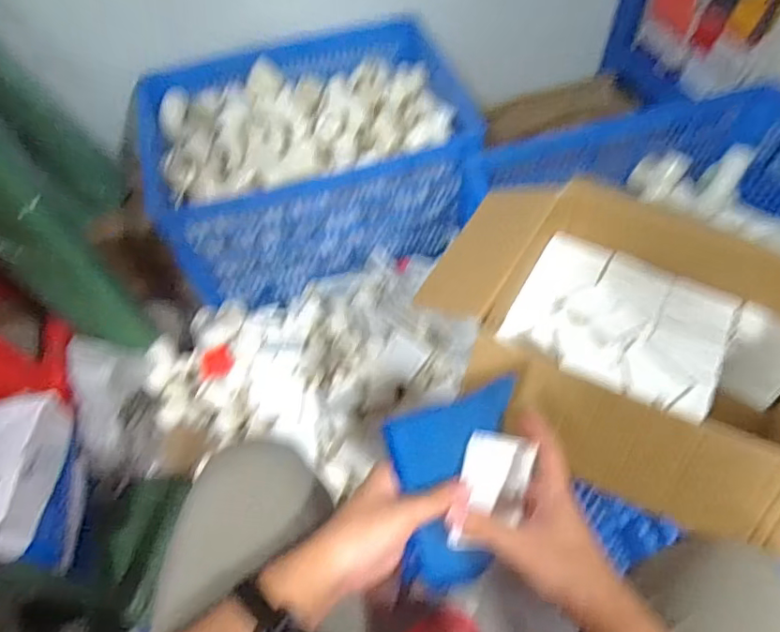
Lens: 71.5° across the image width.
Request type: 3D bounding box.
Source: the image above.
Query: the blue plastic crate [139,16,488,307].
[{"bbox_3d":[-0.175,-0.365,1.253,0.655,0.285,0.474,-16,58,-7],"label":"blue plastic crate"}]

